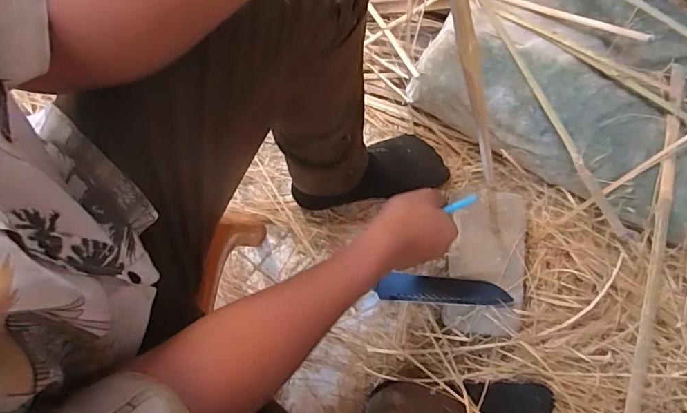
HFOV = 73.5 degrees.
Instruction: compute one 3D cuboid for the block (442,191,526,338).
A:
[{"bbox_3d":[0.211,0.082,0.682,0.110,0.039,0.208,7,79,1],"label":"block"}]

